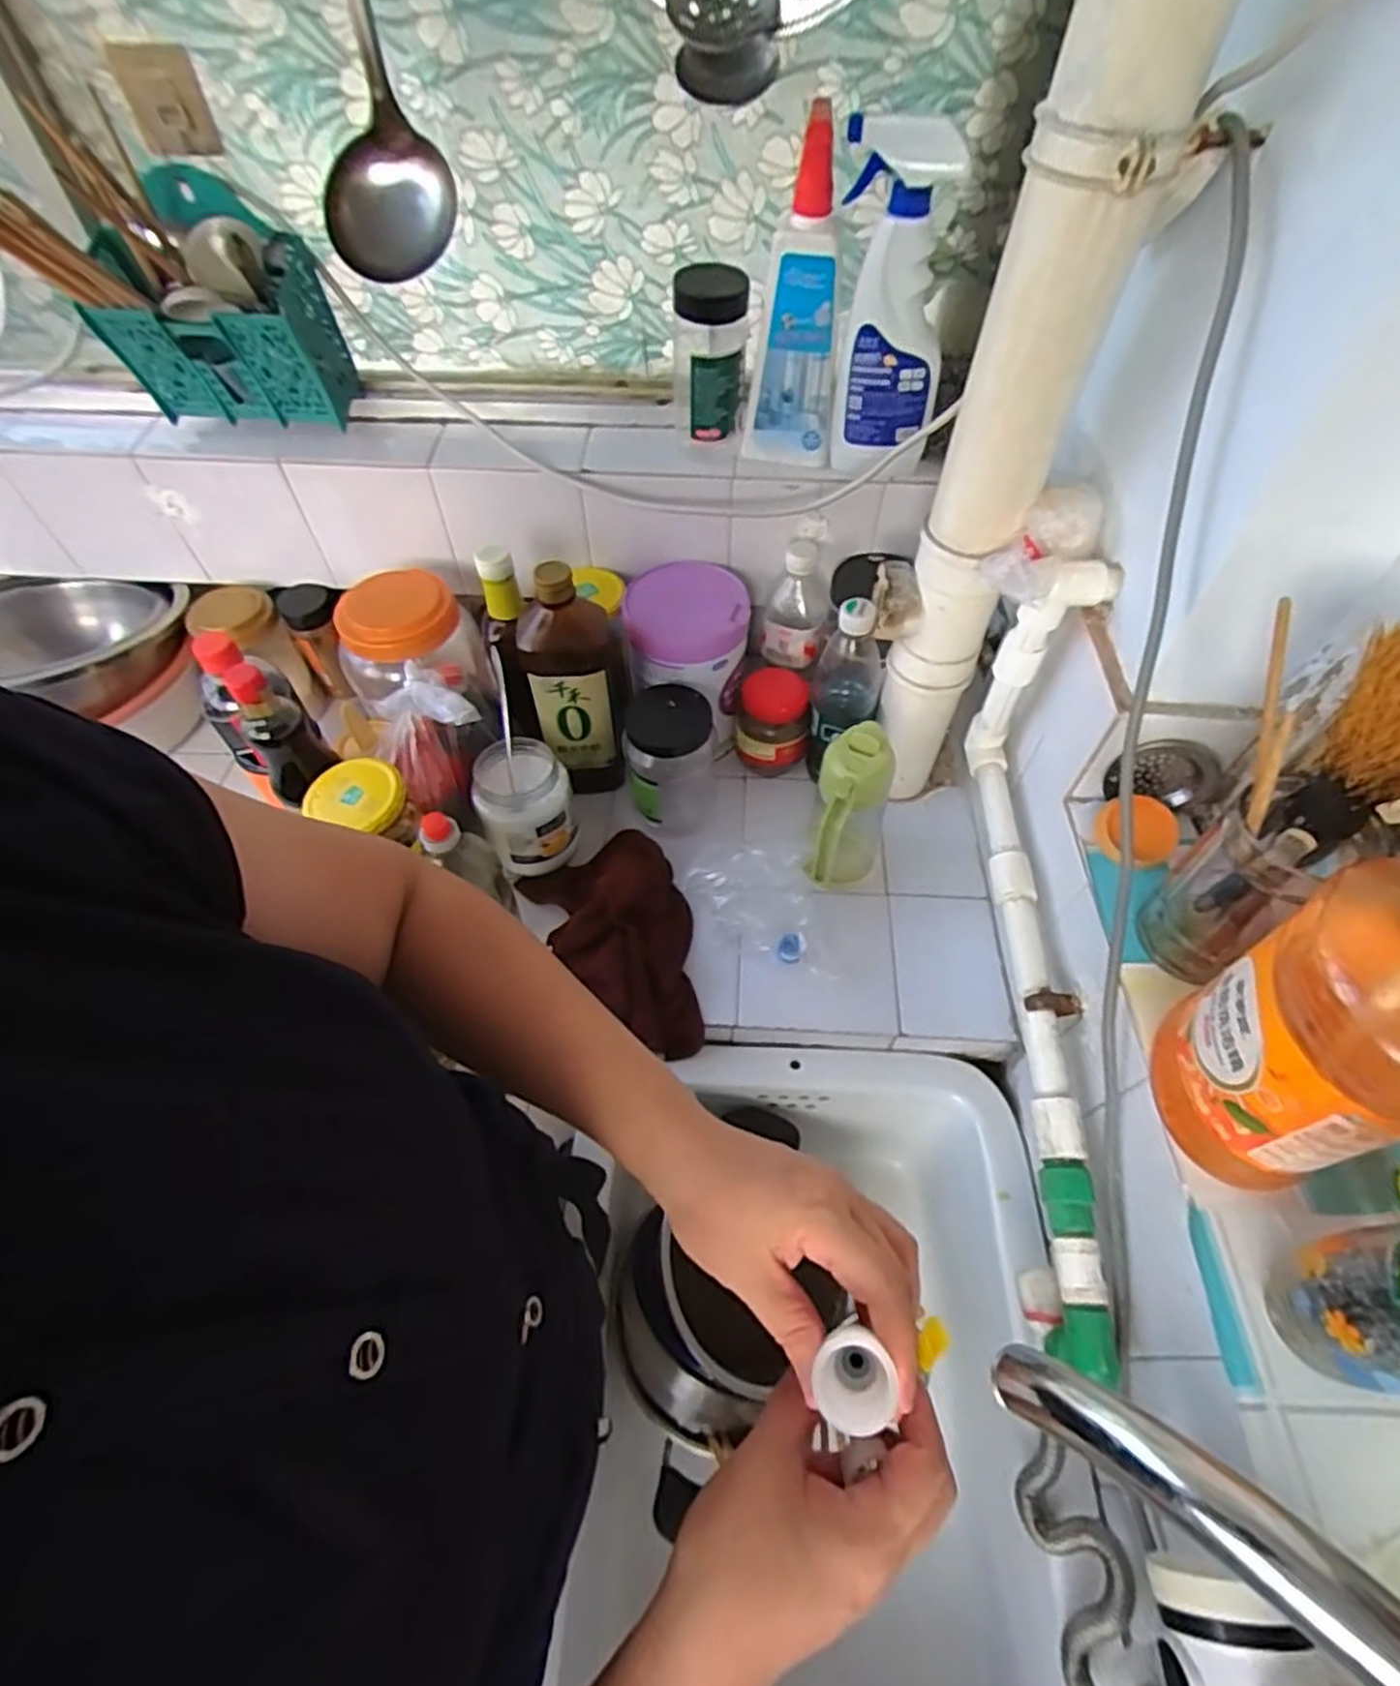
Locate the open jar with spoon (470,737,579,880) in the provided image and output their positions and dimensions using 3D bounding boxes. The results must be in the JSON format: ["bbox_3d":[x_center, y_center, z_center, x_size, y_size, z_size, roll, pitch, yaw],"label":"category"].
[{"bbox_3d":[-0.173,-0.037,0.748,0.093,0.102,0.099,0,55,0],"label":"open jar with spoon"}]

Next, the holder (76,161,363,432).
[{"bbox_3d":[-0.436,-0.474,0.674,0.202,0.175,0.103,6,55,4],"label":"holder"}]

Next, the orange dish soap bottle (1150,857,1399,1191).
[{"bbox_3d":[0.318,0.085,0.364,0.083,0.263,0.105,-23,58,-15],"label":"orange dish soap bottle"}]

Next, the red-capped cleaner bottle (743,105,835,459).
[{"bbox_3d":[0.083,-0.450,0.639,0.075,0.241,0.046,-6,55,-4],"label":"red-capped cleaner bottle"}]

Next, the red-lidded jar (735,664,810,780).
[{"bbox_3d":[0.078,-0.133,0.819,0.079,0.099,0.072,0,55,0],"label":"red-lidded jar"}]

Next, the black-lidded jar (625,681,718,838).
[{"bbox_3d":[-0.028,-0.083,0.799,0.093,0.165,0.098,-1,55,-1],"label":"black-lidded jar"}]

